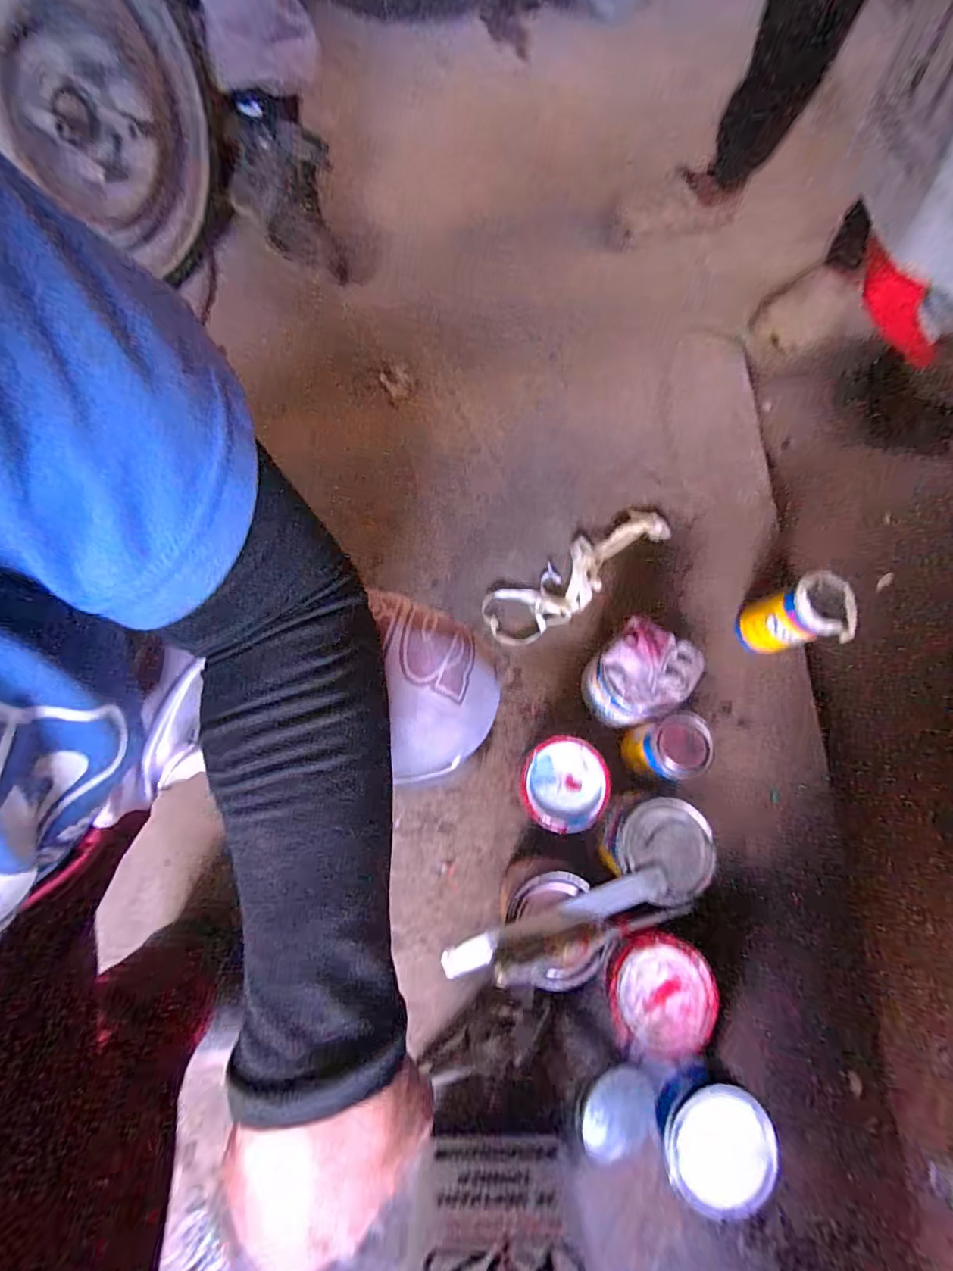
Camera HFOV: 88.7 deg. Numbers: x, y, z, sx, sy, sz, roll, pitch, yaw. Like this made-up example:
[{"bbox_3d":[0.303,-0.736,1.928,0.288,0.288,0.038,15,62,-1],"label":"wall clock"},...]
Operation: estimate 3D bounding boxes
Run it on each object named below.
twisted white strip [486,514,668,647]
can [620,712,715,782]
[{"bbox_3d":[0.156,-0.095,0.732,0.313,0.035,0.093,-32,78,-8],"label":"twisted white strip"},{"bbox_3d":[0.229,0.139,0.594,0.073,0.107,0.070,0,76,-1],"label":"can"}]

